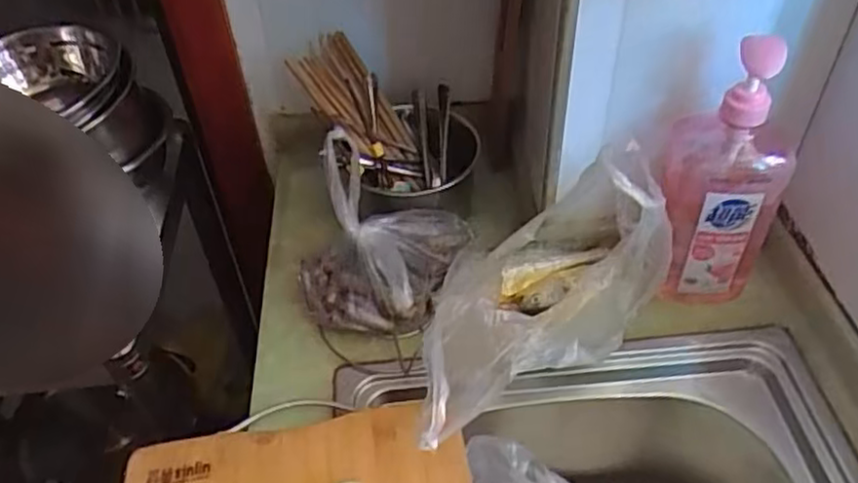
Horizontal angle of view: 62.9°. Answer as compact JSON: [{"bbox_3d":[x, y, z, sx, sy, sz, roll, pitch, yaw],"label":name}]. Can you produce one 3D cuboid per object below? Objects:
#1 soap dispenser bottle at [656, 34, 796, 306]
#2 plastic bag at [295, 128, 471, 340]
[{"bbox_3d":[0.263,-0.057,0.629,0.101,0.260,0.085,15,48,18],"label":"soap dispenser bottle"},{"bbox_3d":[-0.053,0.005,0.686,0.172,0.122,0.150,21,50,23],"label":"plastic bag"}]

